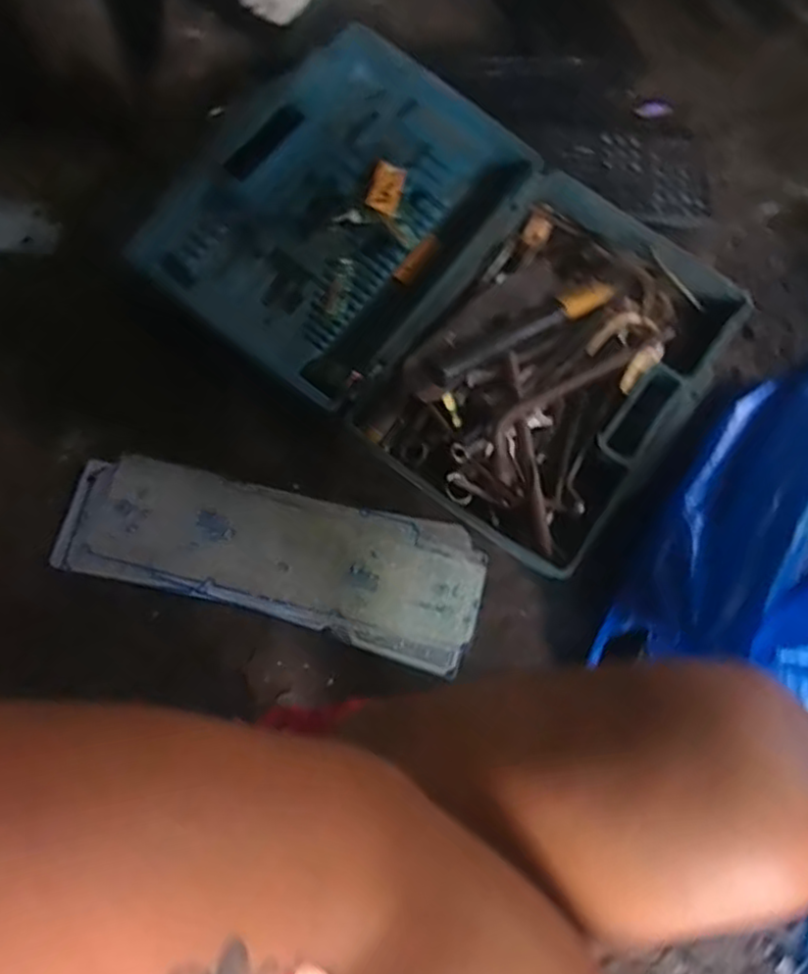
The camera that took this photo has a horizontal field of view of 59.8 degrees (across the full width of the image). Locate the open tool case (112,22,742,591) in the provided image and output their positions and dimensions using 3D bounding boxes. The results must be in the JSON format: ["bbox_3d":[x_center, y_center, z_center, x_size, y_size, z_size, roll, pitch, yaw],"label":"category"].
[{"bbox_3d":[0.060,-0.243,0.811,0.598,0.100,0.448,34,74,10],"label":"open tool case"}]

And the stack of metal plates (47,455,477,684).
[{"bbox_3d":[-0.140,0.072,0.770,0.453,0.012,0.147,14,71,4],"label":"stack of metal plates"}]

